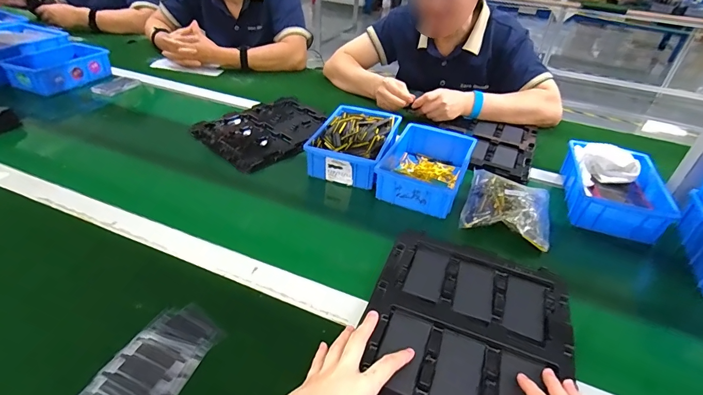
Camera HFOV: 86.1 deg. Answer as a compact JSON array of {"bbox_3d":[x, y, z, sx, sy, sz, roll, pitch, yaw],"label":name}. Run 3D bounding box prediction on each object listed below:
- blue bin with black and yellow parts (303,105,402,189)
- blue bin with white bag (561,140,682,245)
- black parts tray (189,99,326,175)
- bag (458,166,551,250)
[{"bbox_3d":[0.011,-0.109,0.745,0.142,0.060,0.216,14,38,12],"label":"blue bin with black and yellow parts"},{"bbox_3d":[0.459,-0.018,0.664,0.141,0.074,0.194,14,38,12],"label":"blue bin with white bag"},{"bbox_3d":[-0.185,-0.154,0.839,0.237,0.016,0.274,32,45,31],"label":"black parts tray"},{"bbox_3d":[0.260,0.008,0.626,0.129,0.043,0.159,17,39,16],"label":"bag"}]

